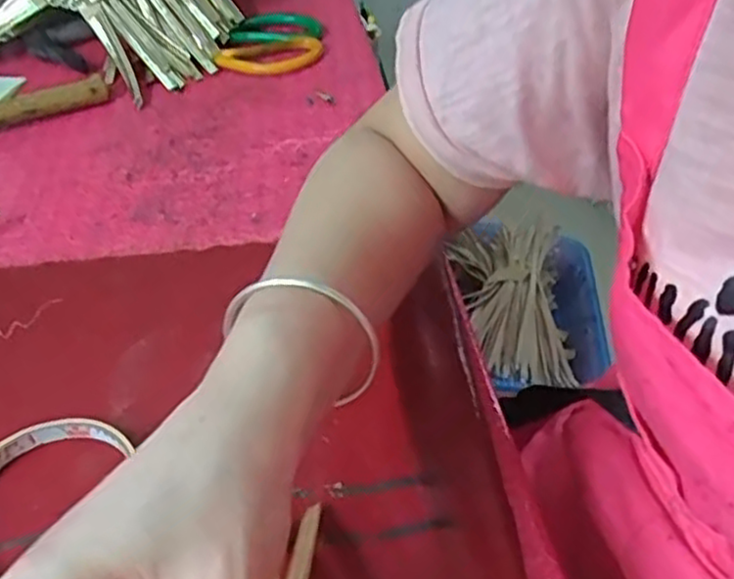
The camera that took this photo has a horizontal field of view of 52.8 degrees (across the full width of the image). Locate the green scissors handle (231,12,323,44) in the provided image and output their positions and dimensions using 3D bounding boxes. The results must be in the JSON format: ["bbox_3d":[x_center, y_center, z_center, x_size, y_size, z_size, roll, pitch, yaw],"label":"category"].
[{"bbox_3d":[-0.080,-0.242,0.685,0.079,0.017,0.056,1,44,7],"label":"green scissors handle"}]

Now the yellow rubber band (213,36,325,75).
[{"bbox_3d":[-0.085,-0.206,0.652,0.094,0.010,0.044,-13,44,-8],"label":"yellow rubber band"}]

